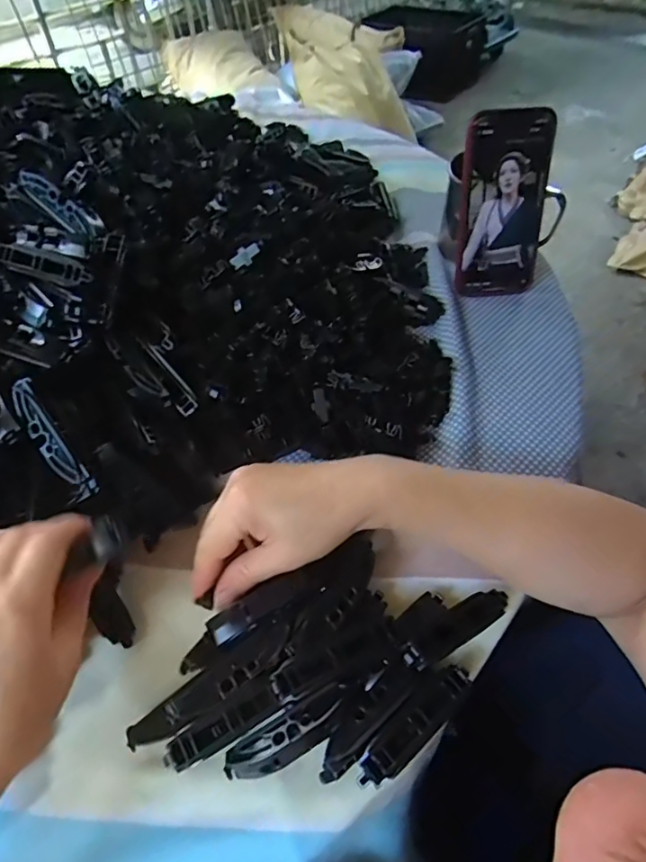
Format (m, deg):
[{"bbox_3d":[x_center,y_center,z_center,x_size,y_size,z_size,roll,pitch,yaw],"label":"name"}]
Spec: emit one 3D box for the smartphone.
[{"bbox_3d":[0.163,-0.204,0.492,0.075,0.155,0.013,-1,30,4],"label":"smartphone"}]

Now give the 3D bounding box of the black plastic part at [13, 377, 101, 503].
[{"bbox_3d":[-0.171,0.006,0.339,0.017,0.013,0.083,-33,92,-23],"label":"black plastic part"}]

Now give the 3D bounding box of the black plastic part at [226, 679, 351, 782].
[{"bbox_3d":[-0.018,0.159,0.282,0.070,0.013,0.023,-23,55,-17],"label":"black plastic part"}]

